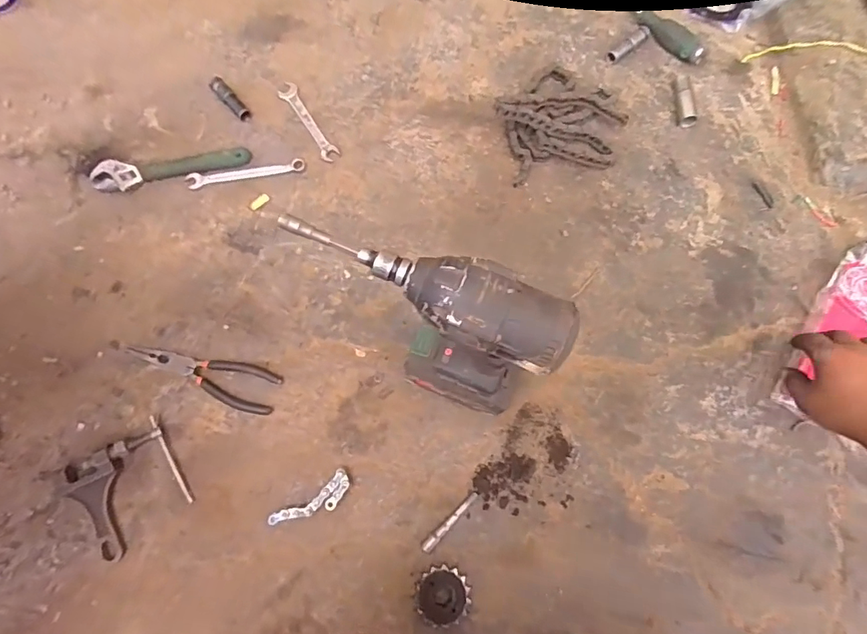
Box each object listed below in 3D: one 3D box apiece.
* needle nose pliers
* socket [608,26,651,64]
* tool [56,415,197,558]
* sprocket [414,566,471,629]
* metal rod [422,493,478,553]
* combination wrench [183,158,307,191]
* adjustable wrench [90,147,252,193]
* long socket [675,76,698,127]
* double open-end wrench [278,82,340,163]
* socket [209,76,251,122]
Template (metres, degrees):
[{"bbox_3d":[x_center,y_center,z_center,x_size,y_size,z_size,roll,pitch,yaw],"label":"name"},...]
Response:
[{"bbox_3d":[-0.270,0.066,0.549,0.180,0.009,0.051,15,72,3],"label":"needle nose pliers"},{"bbox_3d":[0.303,-0.422,0.729,0.084,0.019,0.021,-41,78,-14],"label":"socket"},{"bbox_3d":[-0.330,0.185,0.512,0.108,0.019,0.105,-35,76,-12],"label":"tool"},{"bbox_3d":[0.009,0.296,0.501,0.055,0.014,0.055,1,72,-2],"label":"sprocket"},{"bbox_3d":[0.019,0.226,0.521,0.080,0.013,0.011,-42,78,-14],"label":"metal rod"},{"bbox_3d":[-0.253,-0.195,0.640,0.154,0.007,0.022,-10,73,-5],"label":"combination wrench"},{"bbox_3d":[-0.352,-0.203,0.633,0.200,0.016,0.044,-14,73,-7],"label":"adjustable wrench"},{"bbox_3d":[0.372,-0.317,0.700,0.019,0.024,0.077,-1,72,-3],"label":"long socket"},{"bbox_3d":[-0.179,-0.278,0.671,0.027,0.004,0.148,-30,75,-11],"label":"double open-end wrench"},{"bbox_3d":[-0.288,-0.308,0.671,0.020,0.017,0.079,-39,77,-13],"label":"socket"}]

